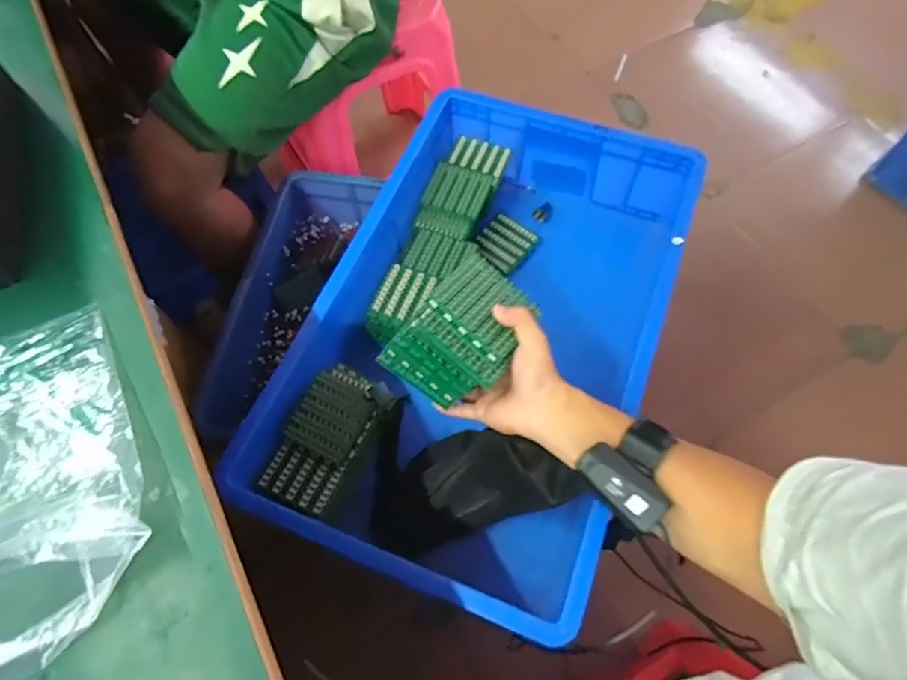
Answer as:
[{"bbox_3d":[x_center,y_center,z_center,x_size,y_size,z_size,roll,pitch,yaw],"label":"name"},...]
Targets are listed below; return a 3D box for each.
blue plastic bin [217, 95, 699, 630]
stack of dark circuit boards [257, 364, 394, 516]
[{"bbox_3d":[0.042,-0.016,0.746,0.384,0.190,0.628,19,66,11],"label":"blue plastic bin"},{"bbox_3d":[-0.141,0.110,0.650,0.100,0.073,0.143,32,68,16],"label":"stack of dark circuit boards"}]

